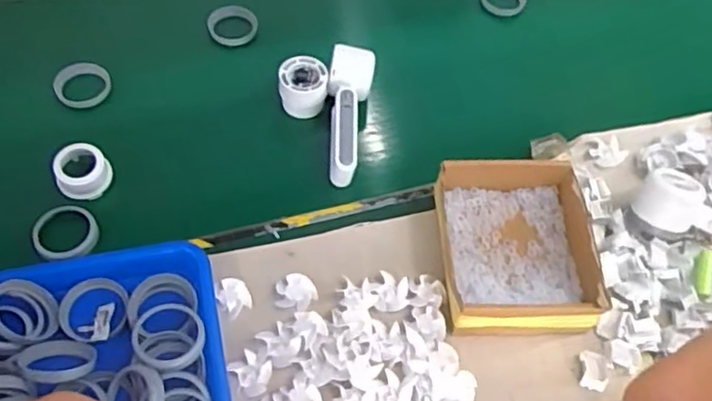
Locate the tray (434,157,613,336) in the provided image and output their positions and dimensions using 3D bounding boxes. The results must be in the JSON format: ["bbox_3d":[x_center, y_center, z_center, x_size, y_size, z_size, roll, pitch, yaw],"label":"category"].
[{"bbox_3d":[0.154,0.044,0.633,0.142,0.050,0.167,1,56,-4],"label":"tray"}]

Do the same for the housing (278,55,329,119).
[{"bbox_3d":[-0.062,-0.130,0.756,0.054,0.045,0.056,-3,57,-7],"label":"housing"}]

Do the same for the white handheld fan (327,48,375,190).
[{"bbox_3d":[-0.012,-0.098,0.726,0.048,0.046,0.159,8,56,0],"label":"white handheld fan"}]

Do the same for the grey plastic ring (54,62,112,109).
[{"bbox_3d":[-0.326,-0.138,0.779,0.062,0.009,0.068,2,56,-3],"label":"grey plastic ring"}]

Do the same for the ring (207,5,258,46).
[{"bbox_3d":[-0.161,-0.228,0.847,0.062,0.012,0.067,2,56,-3],"label":"ring"}]

